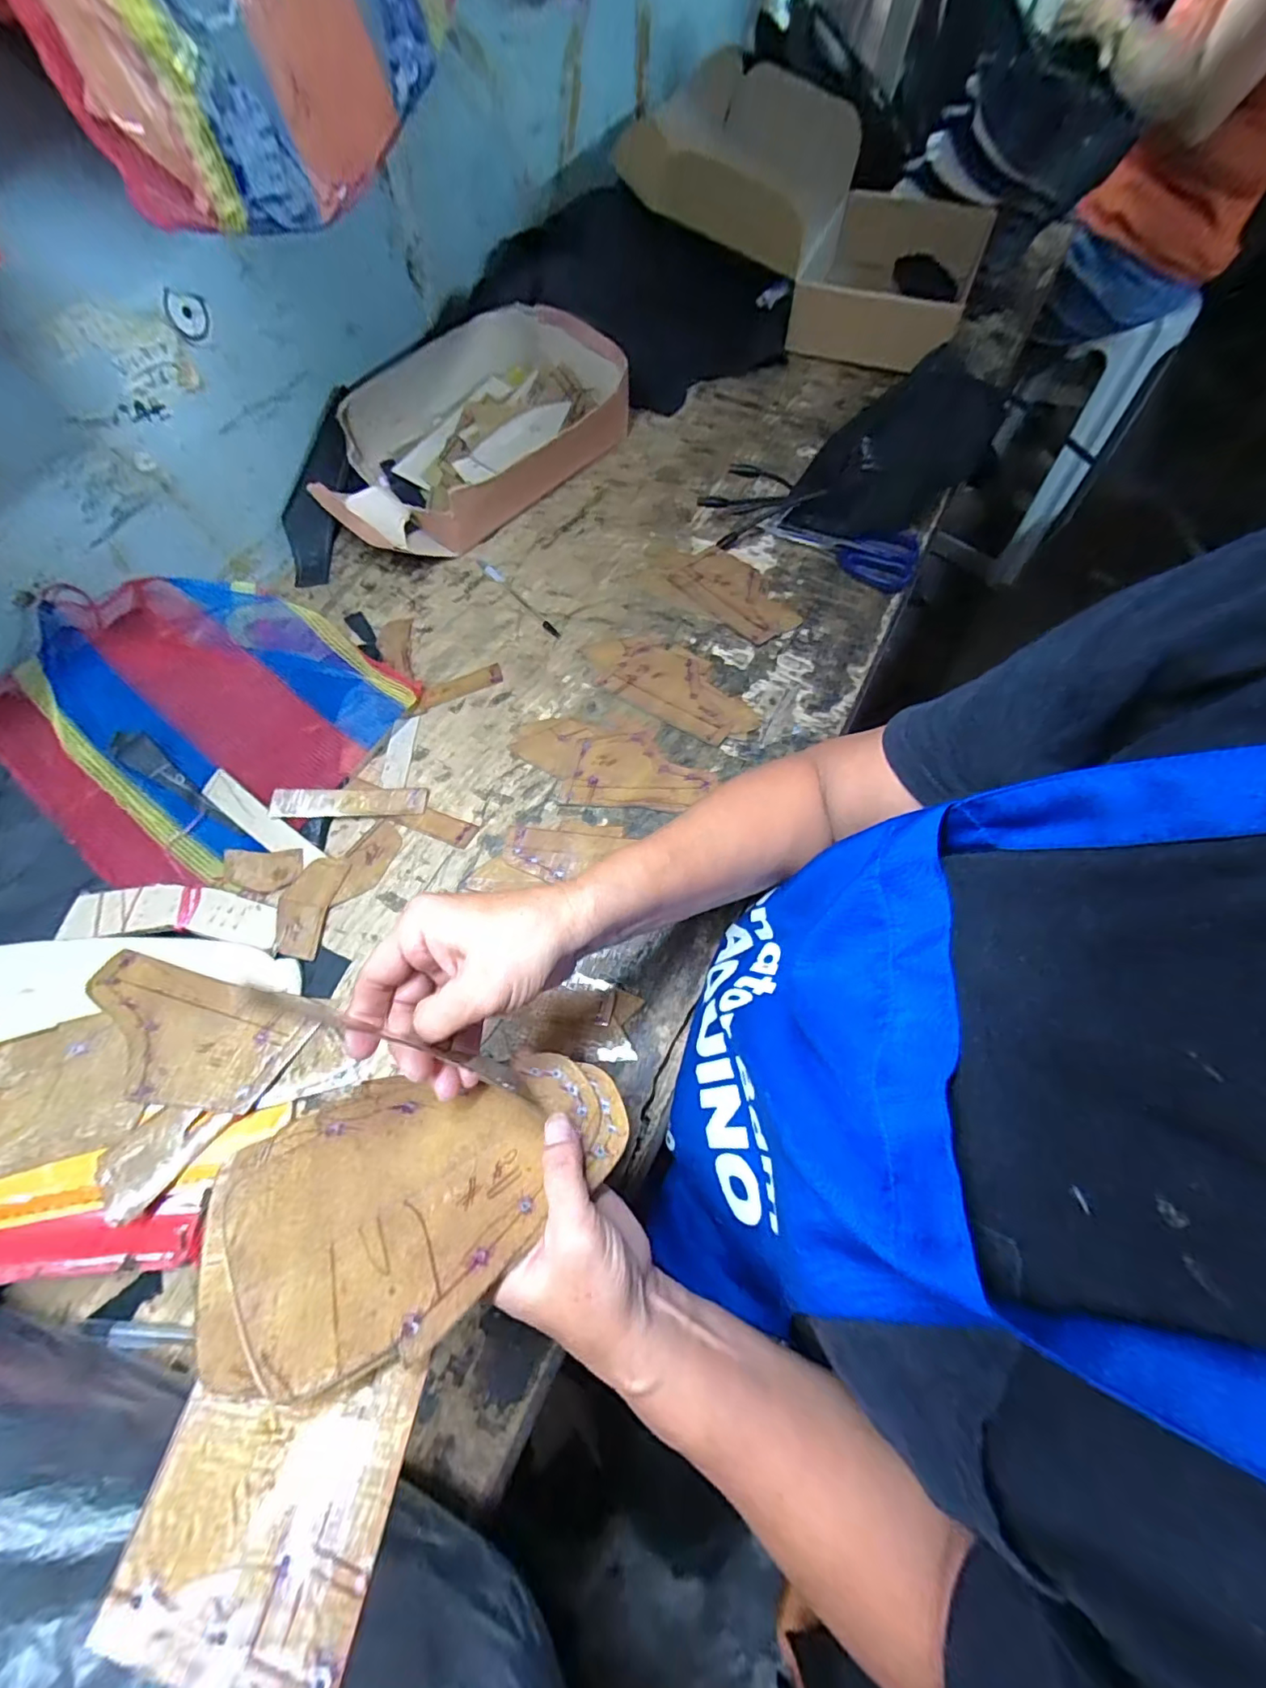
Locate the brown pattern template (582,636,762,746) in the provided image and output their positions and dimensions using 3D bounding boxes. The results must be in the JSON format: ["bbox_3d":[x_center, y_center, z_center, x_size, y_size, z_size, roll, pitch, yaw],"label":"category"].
[{"bbox_3d":[0.040,-0.160,0.527,0.177,0.005,0.085,29,70,12],"label":"brown pattern template"}]

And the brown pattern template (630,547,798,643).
[{"bbox_3d":[0.093,-0.276,0.571,0.176,0.011,0.087,31,71,12],"label":"brown pattern template"}]

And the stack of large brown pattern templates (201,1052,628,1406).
[{"bbox_3d":[-0.093,0.150,0.252,0.112,0.009,0.176,38,38,29],"label":"stack of large brown pattern templates"}]

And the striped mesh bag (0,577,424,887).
[{"bbox_3d":[-0.379,-0.112,0.463,0.252,0.082,0.269,29,70,11],"label":"striped mesh bag"}]

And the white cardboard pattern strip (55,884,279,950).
[{"bbox_3d":[-0.349,0.054,0.412,0.137,0.009,0.045,7,67,-10],"label":"white cardboard pattern strip"}]

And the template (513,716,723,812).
[{"bbox_3d":[-0.020,-0.072,0.486,0.179,0.006,0.081,10,69,5],"label":"template"}]

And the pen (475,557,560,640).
[{"bbox_3d":[-0.122,-0.263,0.567,0.012,0.008,0.137,-40,73,-15],"label":"pen"}]

